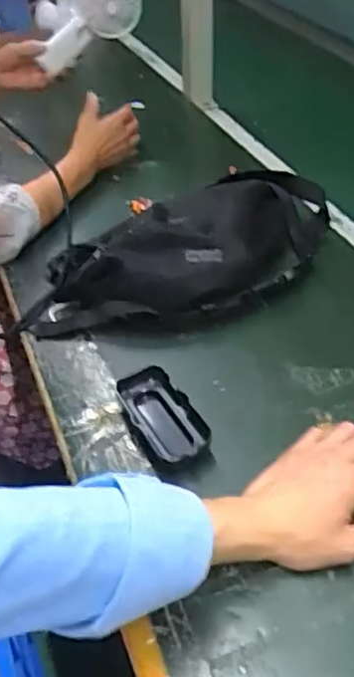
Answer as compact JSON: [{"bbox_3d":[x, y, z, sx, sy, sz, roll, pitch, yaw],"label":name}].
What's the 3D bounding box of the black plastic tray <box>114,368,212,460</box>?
[{"bbox_3d":[-0.012,0.071,0.584,0.055,0.029,0.102,-24,46,-21],"label":"black plastic tray"}]

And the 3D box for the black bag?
[{"bbox_3d":[0.005,-0.092,0.725,0.358,0.088,0.165,-12,43,-9],"label":"black bag"}]

